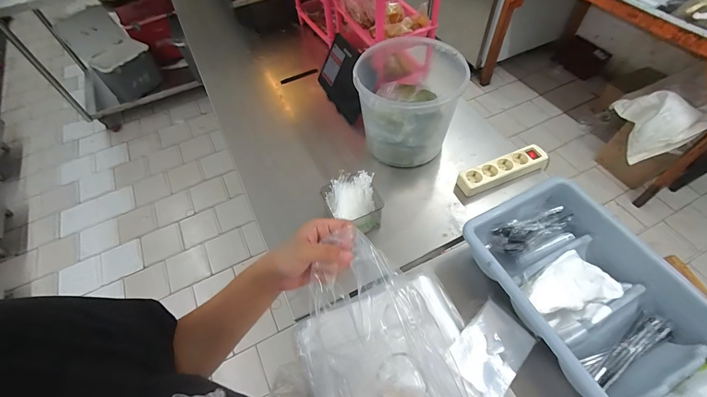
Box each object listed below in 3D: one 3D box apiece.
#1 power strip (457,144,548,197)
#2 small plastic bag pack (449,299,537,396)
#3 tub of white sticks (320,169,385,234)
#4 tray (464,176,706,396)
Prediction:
[{"bbox_3d":[0.368,-0.070,0.801,0.231,0.038,0.059,-21,57,-10],"label":"power strip"},{"bbox_3d":[0.248,0.271,0.584,0.151,0.024,0.102,-39,62,-21],"label":"small plastic bag pack"},{"bbox_3d":[-0.003,0.016,0.734,0.120,0.090,0.124,-14,56,-6],"label":"tub of white sticks"},{"bbox_3d":[0.458,0.200,0.581,0.291,0.089,0.491,-25,58,-13],"label":"tray"}]

